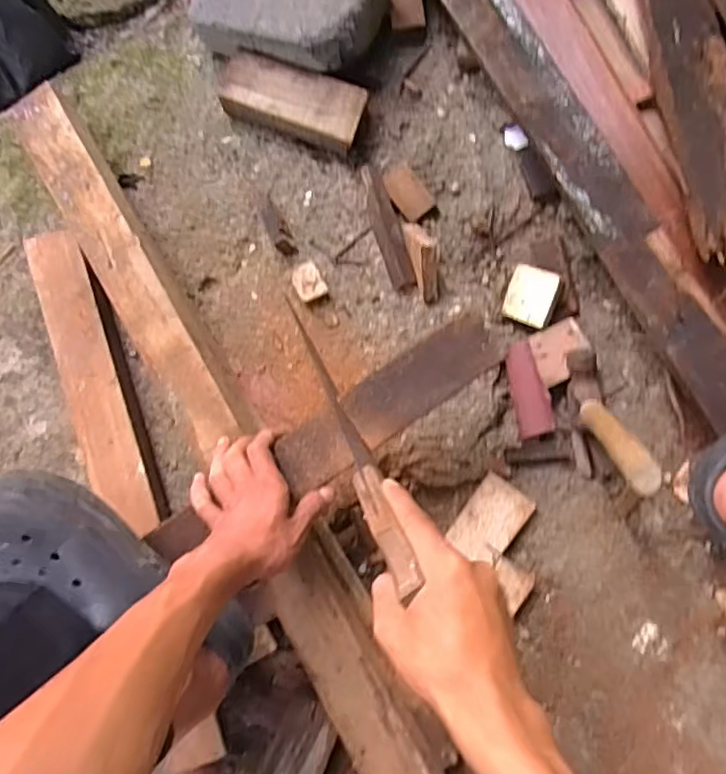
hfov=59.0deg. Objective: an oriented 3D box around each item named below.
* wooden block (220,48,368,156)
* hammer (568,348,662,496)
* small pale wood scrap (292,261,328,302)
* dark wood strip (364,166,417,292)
[{"bbox_3d":[-0.077,-0.311,0.714,0.154,0.046,0.070,17,85,4],"label":"wooden block"},{"bbox_3d":[0.224,0.031,0.588,0.030,0.215,0.063,2,115,2],"label":"hammer"},{"bbox_3d":[-0.059,-0.113,0.698,0.031,0.023,0.041,-28,84,-1],"label":"small pale wood scrap"},{"bbox_3d":[0.026,-0.175,0.702,0.029,0.018,0.143,-19,84,0],"label":"dark wood strip"}]

